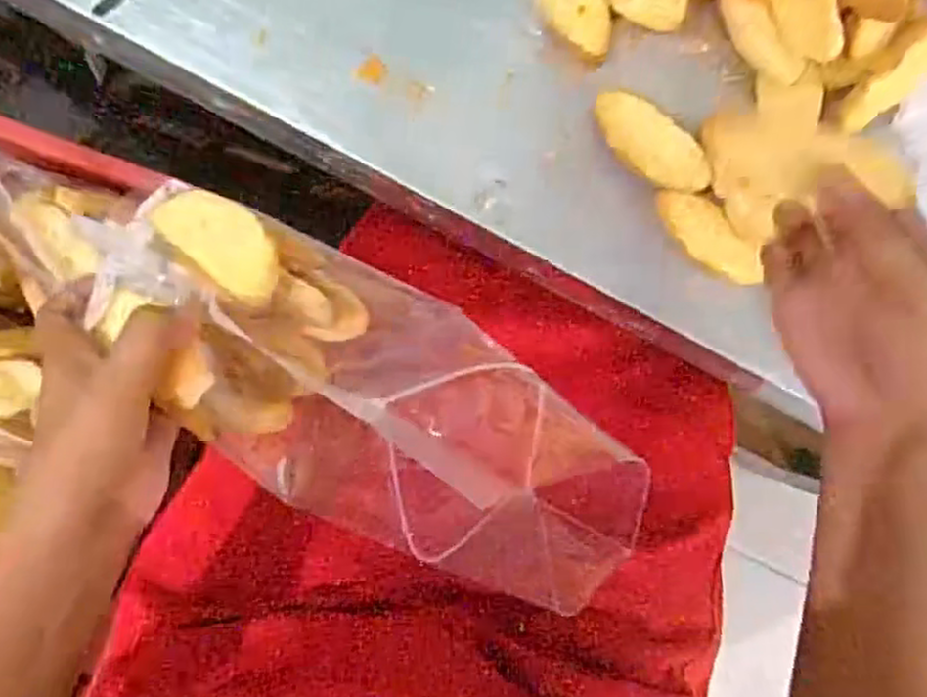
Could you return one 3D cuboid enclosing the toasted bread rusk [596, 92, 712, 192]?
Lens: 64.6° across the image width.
[{"bbox_3d":[0.115,-0.126,0.457,0.081,0.021,0.034,36,86,-4],"label":"toasted bread rusk"}]

